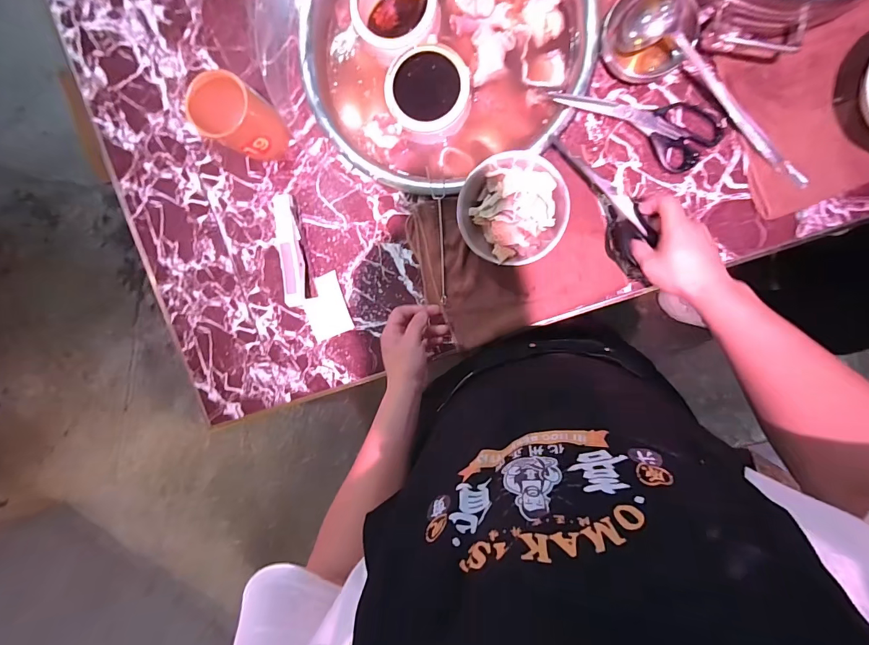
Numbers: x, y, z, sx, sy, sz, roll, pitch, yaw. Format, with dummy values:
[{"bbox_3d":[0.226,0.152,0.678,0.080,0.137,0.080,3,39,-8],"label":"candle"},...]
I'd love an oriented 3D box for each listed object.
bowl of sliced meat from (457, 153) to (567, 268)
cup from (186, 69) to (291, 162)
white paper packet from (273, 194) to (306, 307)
[{"bbox_3d":[0.113,-0.164,0.562,0.148,0.062,0.154,1,97,7],"label":"bowl of sliced meat"},{"bbox_3d":[-0.272,-0.287,0.561,0.081,0.140,0.081,1,97,7],"label":"cup"},{"bbox_3d":[-0.219,-0.111,0.612,0.028,0.066,0.167,-5,96,8],"label":"white paper packet"}]

